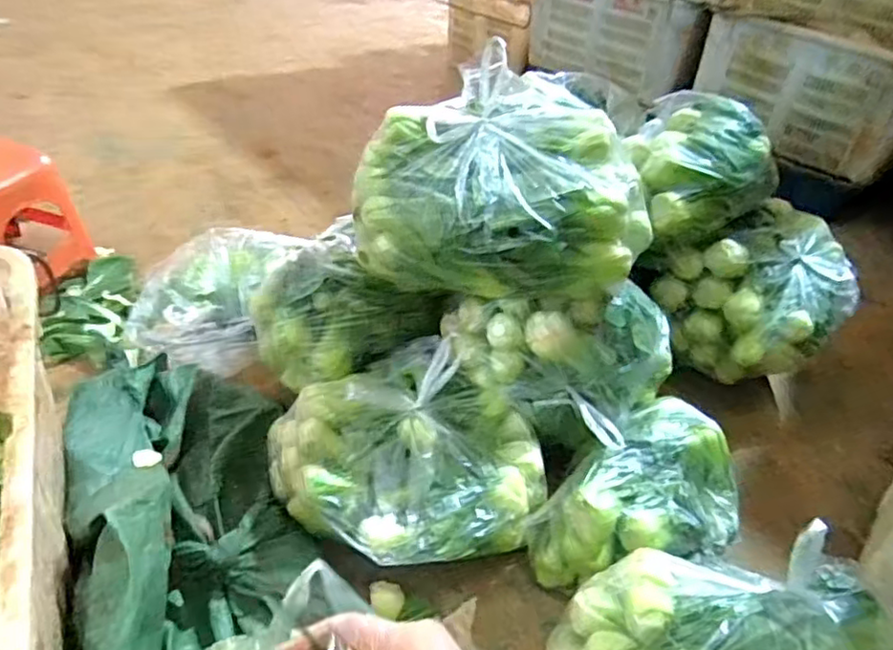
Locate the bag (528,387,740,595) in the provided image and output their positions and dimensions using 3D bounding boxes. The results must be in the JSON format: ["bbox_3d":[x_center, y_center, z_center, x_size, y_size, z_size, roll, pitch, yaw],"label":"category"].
[{"bbox_3d":[0.274,0.240,0.925,0.313,0.153,0.230,2,39,-7],"label":"bag"}]

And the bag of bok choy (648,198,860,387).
[{"bbox_3d":[0.587,-0.045,1.182,0.351,0.237,0.235,-18,45,-29],"label":"bag of bok choy"}]

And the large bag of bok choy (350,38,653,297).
[{"bbox_3d":[0.068,-0.189,0.903,0.387,0.227,0.266,2,39,-7],"label":"large bag of bok choy"}]

